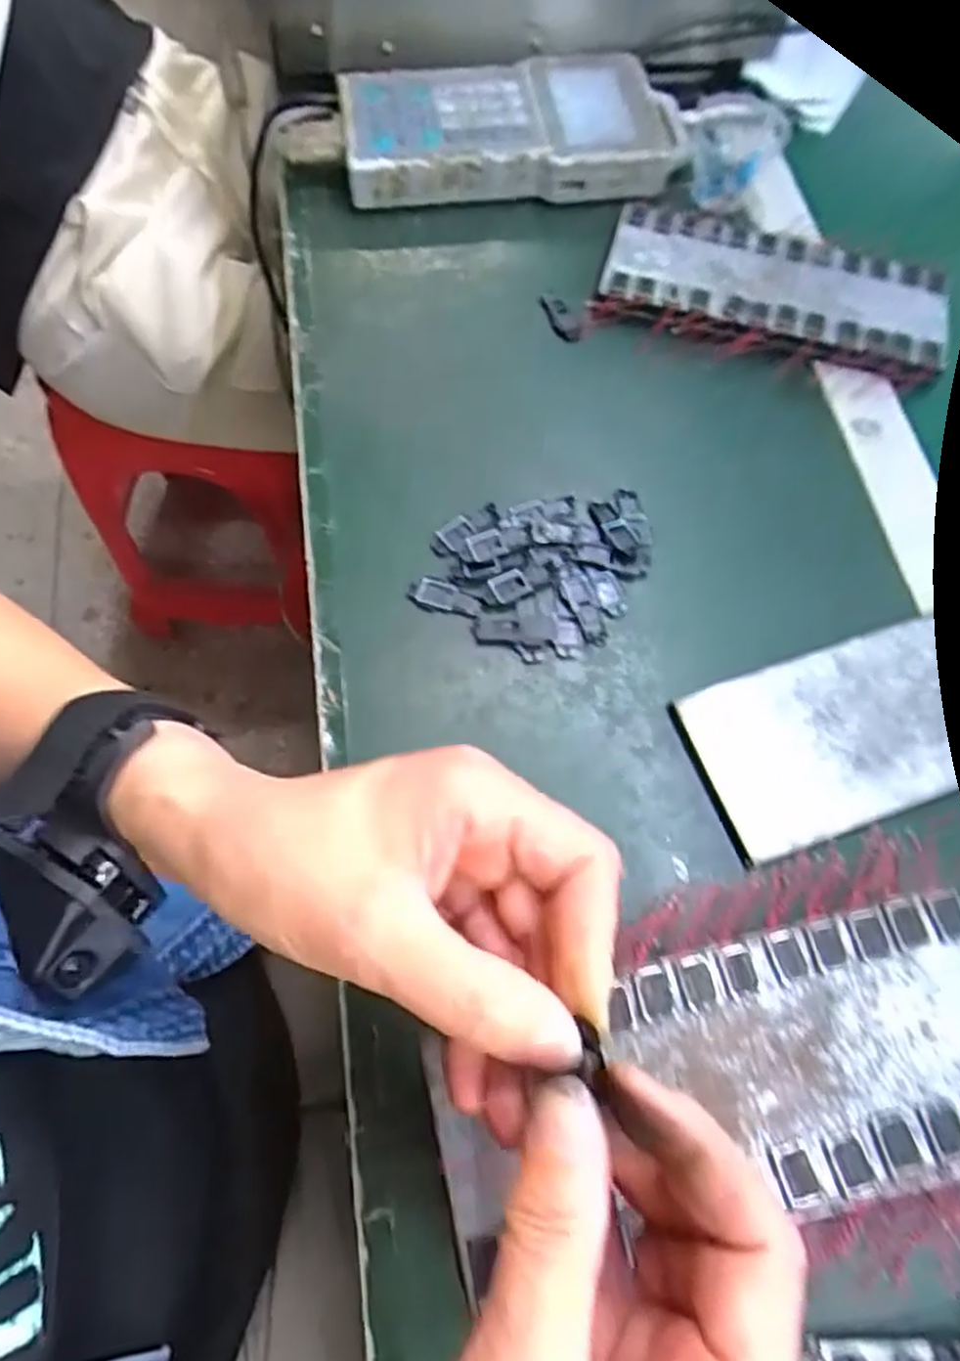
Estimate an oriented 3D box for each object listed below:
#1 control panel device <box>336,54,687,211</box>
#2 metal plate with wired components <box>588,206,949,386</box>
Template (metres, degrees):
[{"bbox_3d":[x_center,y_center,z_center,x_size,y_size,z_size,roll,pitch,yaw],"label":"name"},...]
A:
[{"bbox_3d":[0.025,-0.363,0.489,0.225,0.035,0.112,-8,67,-4],"label":"control panel device"},{"bbox_3d":[0.175,-0.231,0.447,0.199,0.019,0.096,17,68,7],"label":"metal plate with wired components"}]

